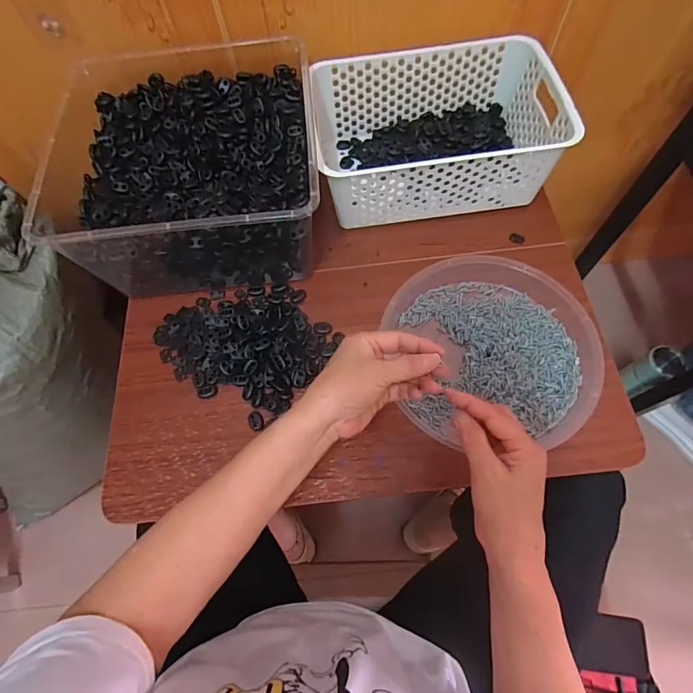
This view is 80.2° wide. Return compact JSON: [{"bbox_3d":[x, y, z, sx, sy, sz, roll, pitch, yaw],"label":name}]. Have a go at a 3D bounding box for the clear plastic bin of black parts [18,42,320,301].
[{"bbox_3d":[-0.184,-0.233,0.531,0.288,0.146,0.317,-6,67,0],"label":"clear plastic bin of black parts"}]

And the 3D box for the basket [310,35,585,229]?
[{"bbox_3d":[0.114,-0.281,0.549,0.288,0.109,0.201,-8,67,-1],"label":"basket"}]

